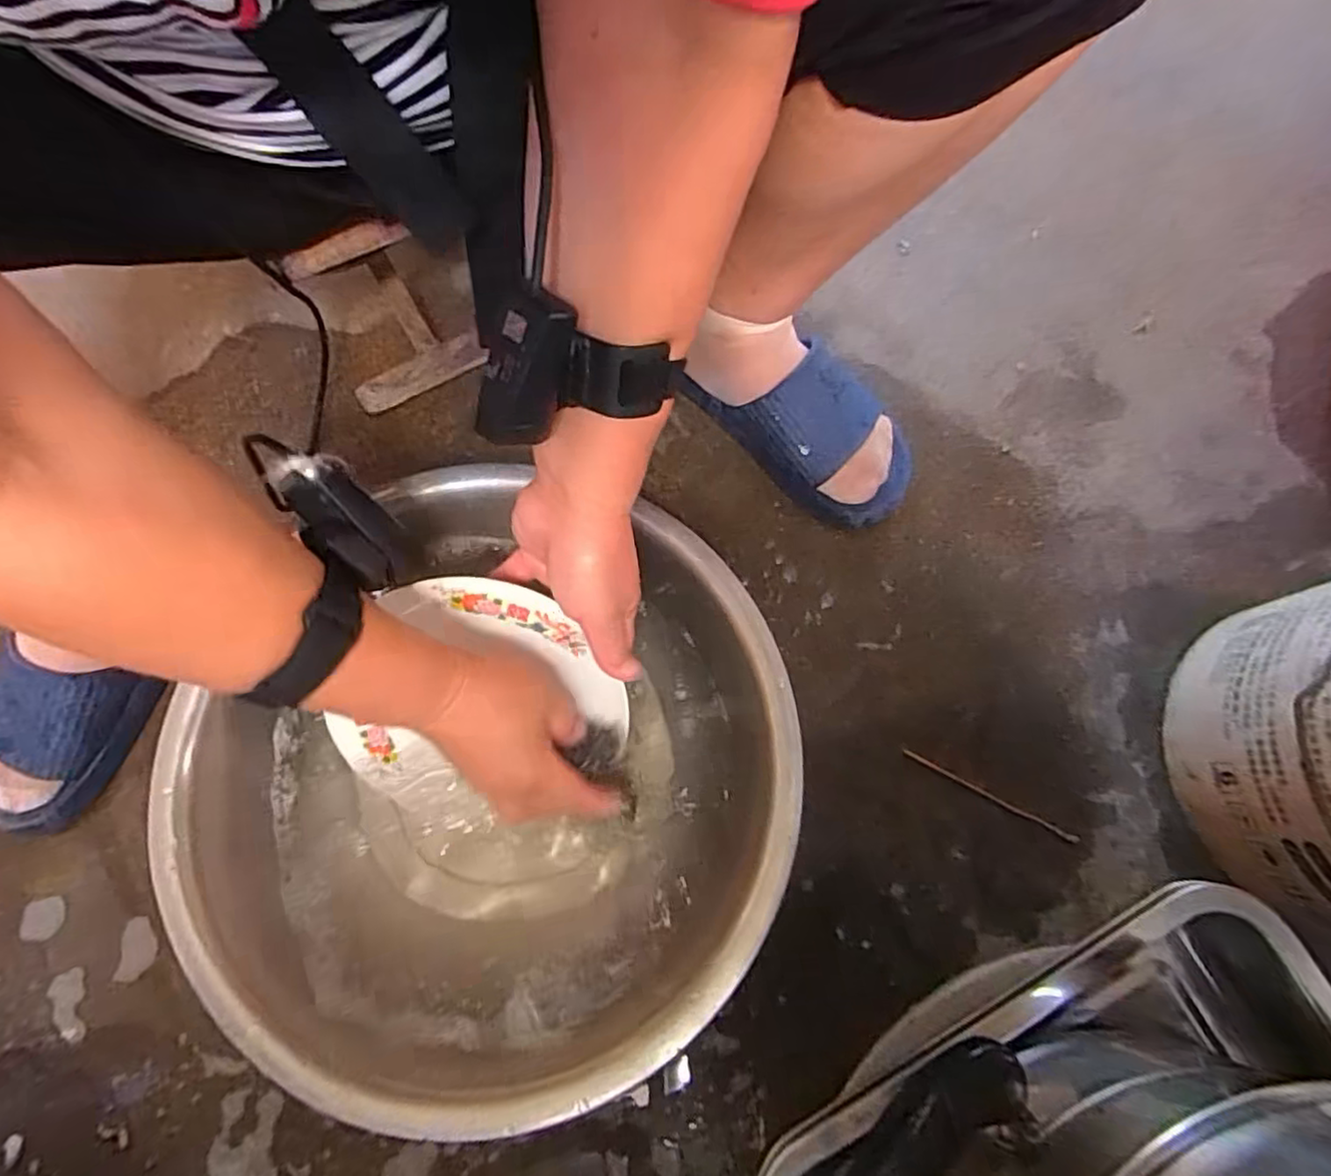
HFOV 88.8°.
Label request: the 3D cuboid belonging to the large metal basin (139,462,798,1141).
[{"bbox_3d":[-0.101,0.126,0.451,0.369,0.103,0.342,0,75,0],"label":"large metal basin"}]

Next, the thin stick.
[{"bbox_3d":[0.233,0.149,0.490,0.130,0.004,0.005,28,77,7],"label":"thin stick"}]

